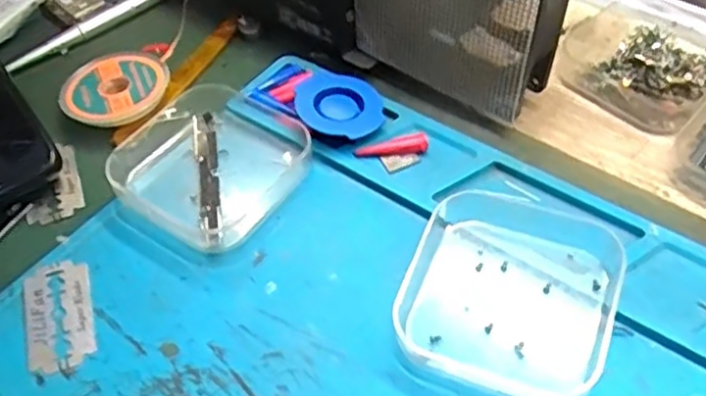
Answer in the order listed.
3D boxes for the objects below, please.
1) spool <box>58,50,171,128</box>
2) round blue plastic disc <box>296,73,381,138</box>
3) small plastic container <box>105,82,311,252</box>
[{"bbox_3d":[-0.099,-0.046,0.297,0.042,0.010,0.042,-3,51,3],"label":"spool"},{"bbox_3d":[-0.006,-0.035,0.279,0.035,0.011,0.031,3,51,8],"label":"round blue plastic disc"},{"bbox_3d":[-0.054,-0.016,0.270,0.065,0.015,0.067,30,59,26],"label":"small plastic container"}]

